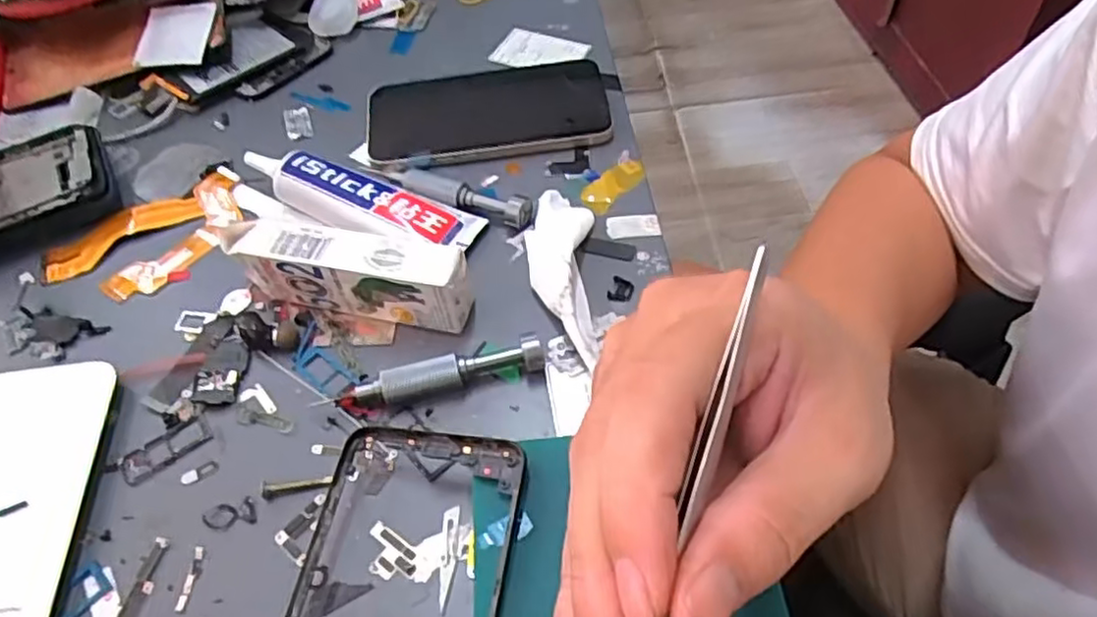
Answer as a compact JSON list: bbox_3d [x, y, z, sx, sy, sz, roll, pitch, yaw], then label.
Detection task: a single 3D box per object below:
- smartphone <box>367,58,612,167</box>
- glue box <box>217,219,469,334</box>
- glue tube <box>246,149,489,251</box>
[{"bbox_3d":[-0.037,-0.123,0.422,0.144,0.007,0.084,-12,52,-4],"label":"smartphone"},{"bbox_3d":[-0.098,-0.017,0.334,0.121,0.042,0.026,7,54,10],"label":"glue box"},{"bbox_3d":[-0.106,-0.058,0.374,0.137,0.026,0.037,17,56,17],"label":"glue tube"}]

